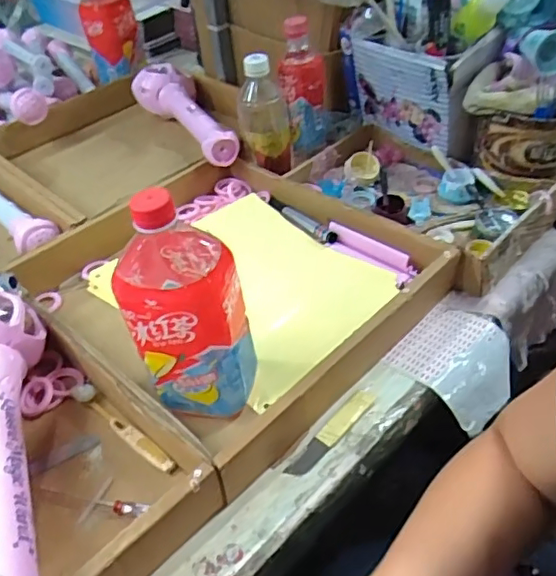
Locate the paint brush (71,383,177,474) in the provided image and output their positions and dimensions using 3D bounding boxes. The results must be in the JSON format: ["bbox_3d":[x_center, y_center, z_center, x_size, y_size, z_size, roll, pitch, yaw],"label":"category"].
[{"bbox_3d":[-0.142,0.125,0.522,0.139,0.009,0.018,27,51,31],"label":"paint brush"}]

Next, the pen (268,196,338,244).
[{"bbox_3d":[0.027,-0.088,0.735,0.022,0.011,0.128,-30,47,-25],"label":"pen"}]

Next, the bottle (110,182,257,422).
[{"bbox_3d":[-0.079,0.011,0.485,0.096,0.213,0.104,-12,42,-8],"label":"bottle"}]

